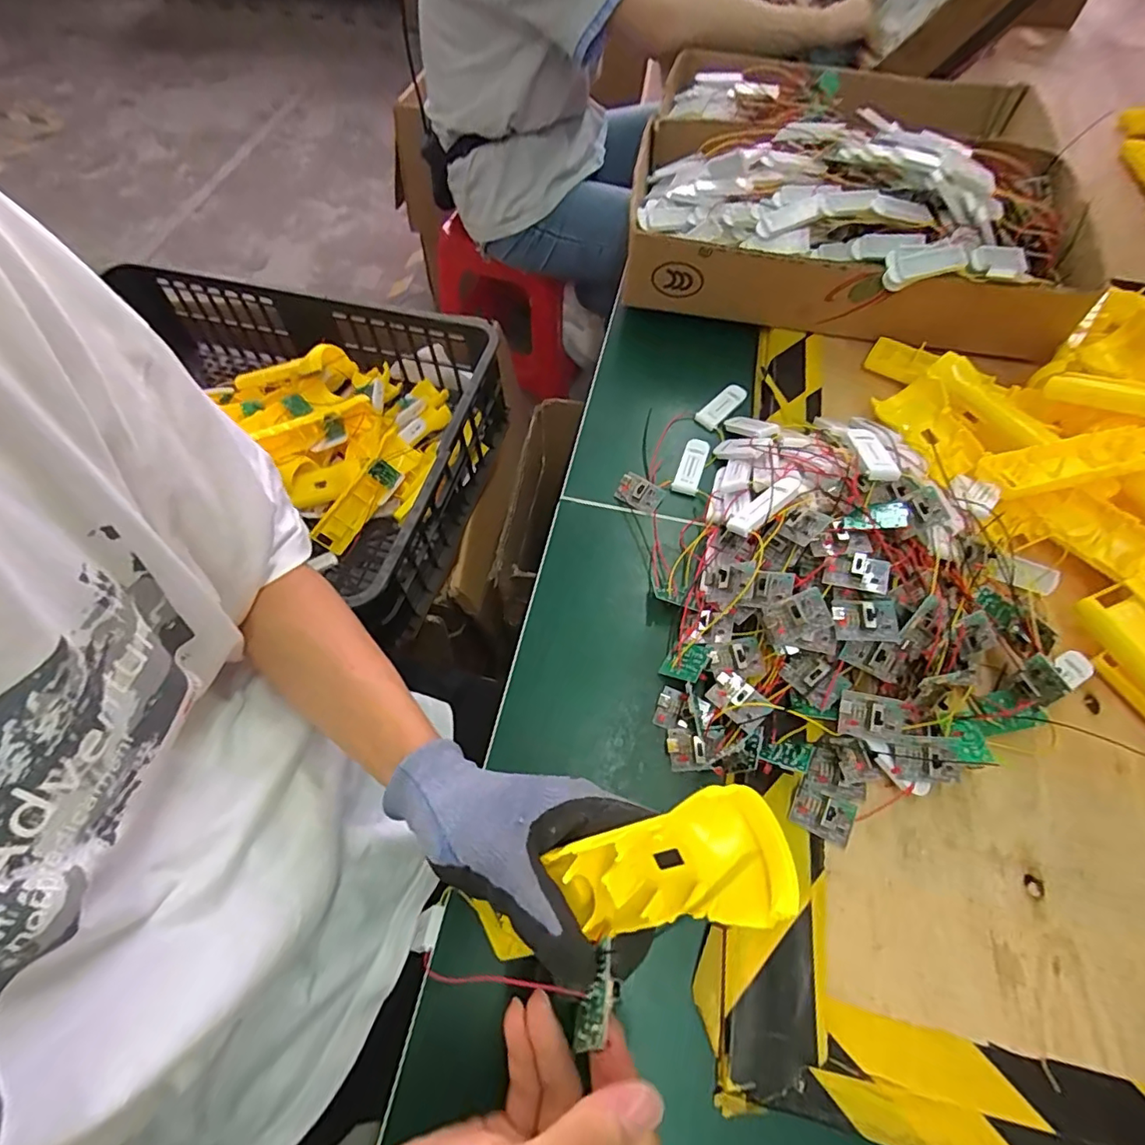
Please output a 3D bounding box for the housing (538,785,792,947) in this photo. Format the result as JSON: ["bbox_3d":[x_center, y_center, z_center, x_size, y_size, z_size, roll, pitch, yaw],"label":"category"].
[{"bbox_3d":[0.038,0.128,0.234,0.109,0.028,0.047,-29,58,28],"label":"housing"}]

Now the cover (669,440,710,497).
[{"bbox_3d":[0.102,-0.090,0.463,0.021,0.006,0.058,20,63,9],"label":"cover"}]

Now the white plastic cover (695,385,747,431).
[{"bbox_3d":[0.138,-0.153,0.498,0.056,0.005,0.022,-41,70,-21],"label":"white plastic cover"}]

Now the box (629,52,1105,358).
[{"bbox_3d":[0.263,-0.341,0.529,0.401,0.112,0.233,11,61,4],"label":"box"}]

